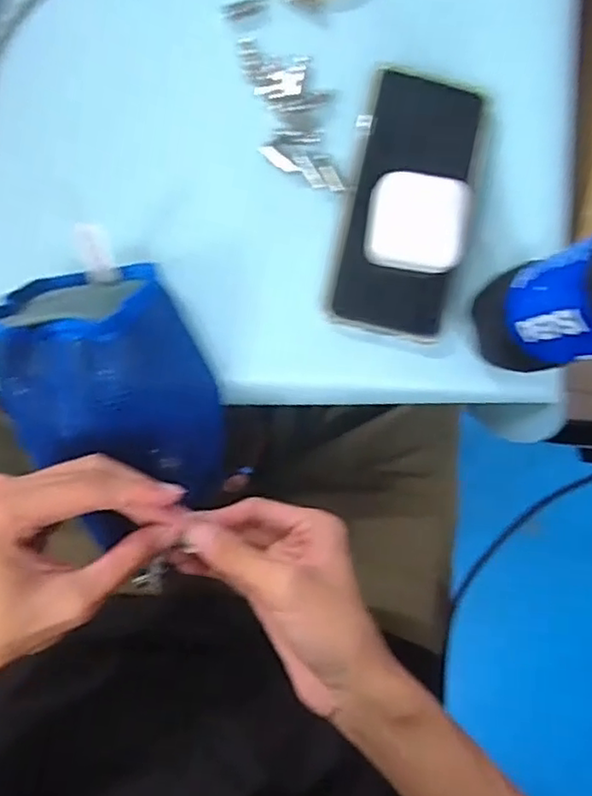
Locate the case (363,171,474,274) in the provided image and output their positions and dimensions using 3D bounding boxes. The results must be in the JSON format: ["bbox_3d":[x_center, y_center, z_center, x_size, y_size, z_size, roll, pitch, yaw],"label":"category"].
[{"bbox_3d":[0.073,-0.105,0.395,0.057,0.028,0.053,8,89,-5],"label":"case"}]

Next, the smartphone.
[{"bbox_3d":[0.071,-0.121,0.405,0.074,0.013,0.160,12,89,-5],"label":"smartphone"}]

